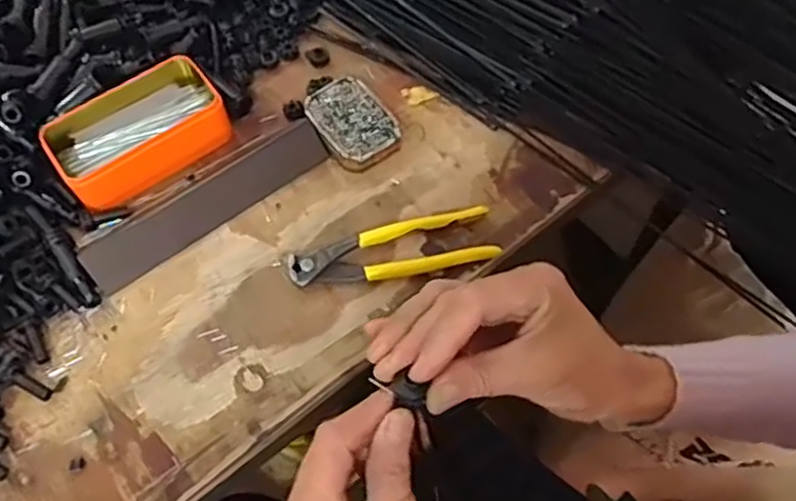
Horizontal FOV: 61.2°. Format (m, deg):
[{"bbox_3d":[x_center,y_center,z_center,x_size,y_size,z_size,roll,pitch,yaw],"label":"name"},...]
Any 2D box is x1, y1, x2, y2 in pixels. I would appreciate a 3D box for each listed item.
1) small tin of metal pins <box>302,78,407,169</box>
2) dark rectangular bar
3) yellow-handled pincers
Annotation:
[{"bbox_3d":[-0.042,-0.115,0.602,0.063,0.021,0.086,-35,68,-16],"label":"small tin of metal pins"},{"bbox_3d":[-0.163,-0.046,0.573,0.218,0.014,0.050,-35,68,-16],"label":"dark rectangular bar"},{"bbox_3d":[-0.004,0.003,0.550,0.166,0.014,0.046,-12,64,-5],"label":"yellow-handled pincers"}]

